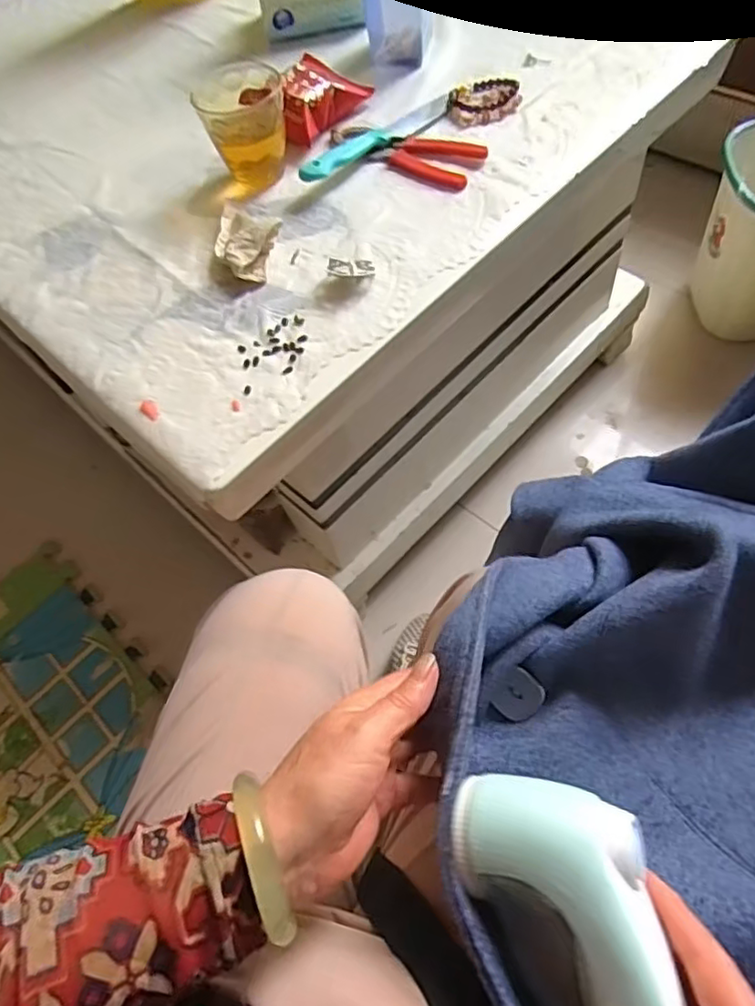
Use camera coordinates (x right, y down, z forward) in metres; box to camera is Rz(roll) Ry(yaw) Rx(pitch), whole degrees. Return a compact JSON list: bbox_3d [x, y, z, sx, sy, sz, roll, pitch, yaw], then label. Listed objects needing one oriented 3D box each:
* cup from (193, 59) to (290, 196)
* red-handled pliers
[{"bbox_3d":[-0.125,-0.365,0.609,0.078,0.091,0.083,-15,61,-1],"label":"cup"},{"bbox_3d":[0.023,-0.348,0.611,0.159,0.011,0.063,24,67,20],"label":"red-handled pliers"}]

